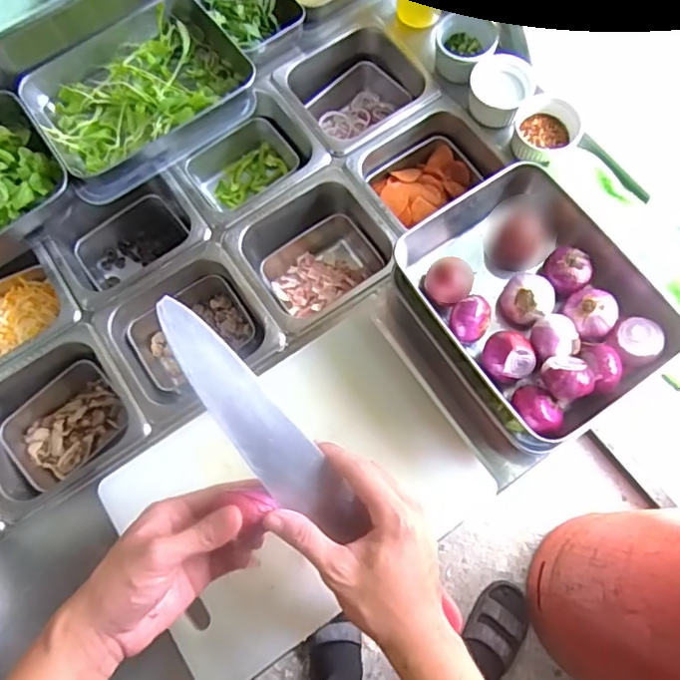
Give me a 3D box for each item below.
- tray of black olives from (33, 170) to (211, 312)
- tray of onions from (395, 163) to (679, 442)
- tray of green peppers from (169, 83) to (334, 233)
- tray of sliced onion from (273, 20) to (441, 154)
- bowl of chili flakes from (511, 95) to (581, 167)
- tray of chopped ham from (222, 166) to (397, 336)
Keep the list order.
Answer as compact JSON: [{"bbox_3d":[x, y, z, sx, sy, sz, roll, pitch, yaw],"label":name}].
[{"bbox_3d":[-0.261,-0.115,0.740,0.184,0.110,0.134,-30,74,-7],"label":"tray of black olives"},{"bbox_3d":[0.195,-0.042,0.583,0.209,0.064,0.251,-33,75,-8],"label":"tray of onions"},{"bbox_3d":[-0.120,-0.222,0.768,0.178,0.097,0.155,-35,75,-8],"label":"tray of green peppers"},{"bbox_3d":[0.020,-0.323,0.793,0.168,0.089,0.166,-36,75,-9],"label":"tray of sliced onion"},{"bbox_3d":[0.247,-0.253,0.701,0.070,0.042,0.070,-1,73,2],"label":"bowl of chili flakes"},{"bbox_3d":[-0.032,-0.099,0.723,0.174,0.104,0.167,-35,75,-8],"label":"tray of chopped ham"}]

